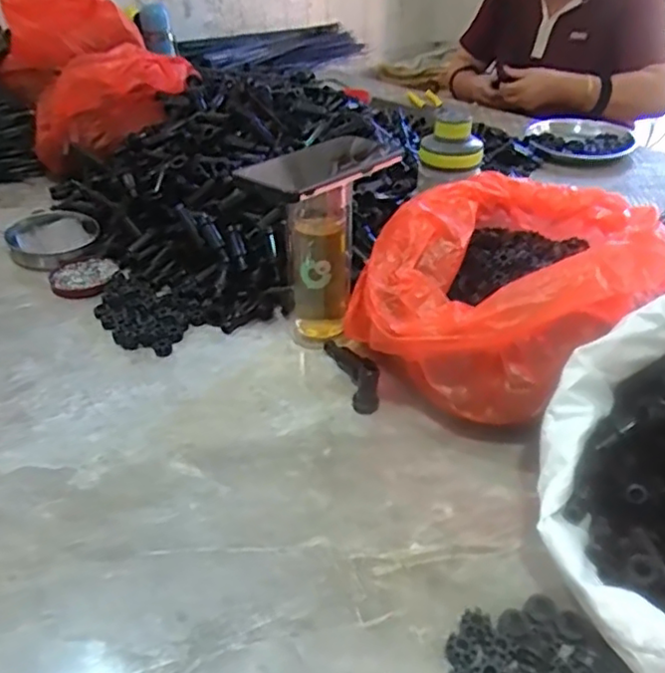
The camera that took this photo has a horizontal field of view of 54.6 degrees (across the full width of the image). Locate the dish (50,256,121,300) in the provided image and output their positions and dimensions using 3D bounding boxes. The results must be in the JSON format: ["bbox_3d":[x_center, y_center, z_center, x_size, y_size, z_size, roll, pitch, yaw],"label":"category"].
[{"bbox_3d":[-0.302,-0.072,0.785,0.079,0.013,0.085,-9,36,-10],"label":"dish"}]

